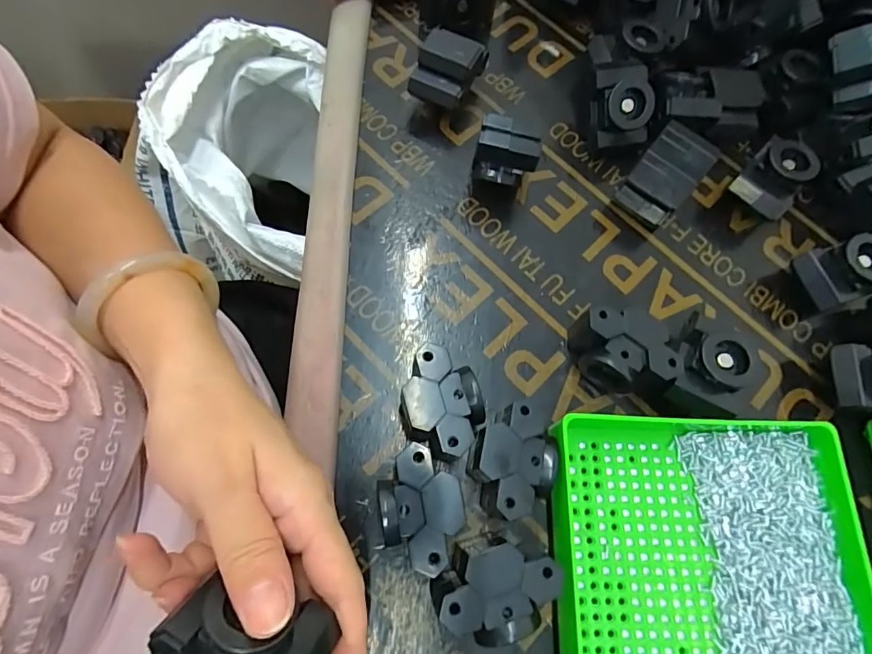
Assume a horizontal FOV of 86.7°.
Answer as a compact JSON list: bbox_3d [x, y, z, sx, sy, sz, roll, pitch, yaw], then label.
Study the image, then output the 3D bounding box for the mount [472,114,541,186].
[{"bbox_3d":[0.045,-0.108,0.303,0.038,0.048,0.029,17,71,2],"label":"mount"}]

